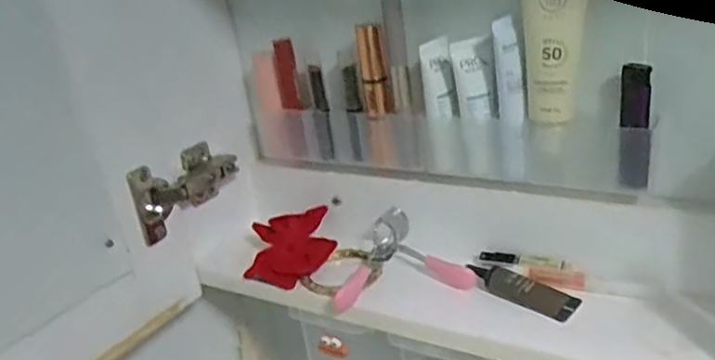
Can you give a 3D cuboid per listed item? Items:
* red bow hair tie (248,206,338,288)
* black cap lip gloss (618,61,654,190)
[{"bbox_3d":[-0.053,0.053,0.522,0.068,0.027,0.083,-8,22,-1],"label":"red bow hair tie"},{"bbox_3d":[0.169,-0.032,0.391,0.016,0.075,0.020,0,23,18],"label":"black cap lip gloss"}]

